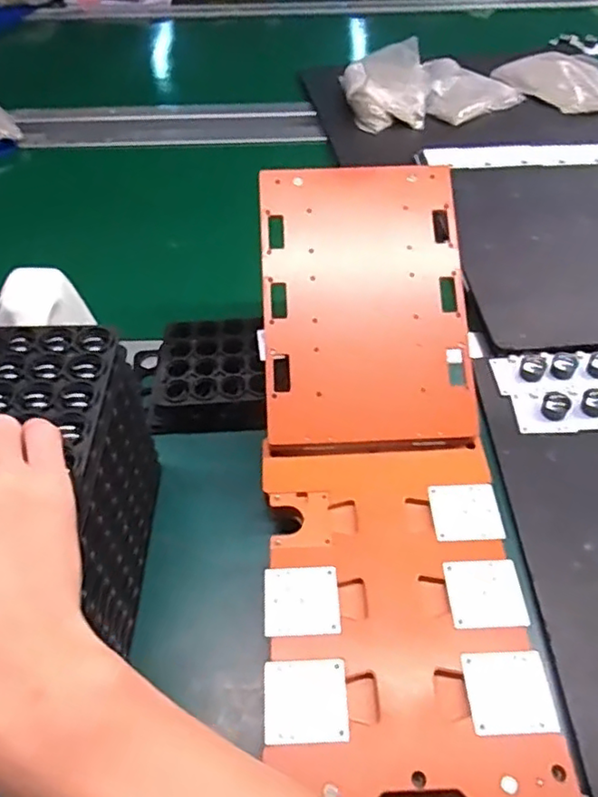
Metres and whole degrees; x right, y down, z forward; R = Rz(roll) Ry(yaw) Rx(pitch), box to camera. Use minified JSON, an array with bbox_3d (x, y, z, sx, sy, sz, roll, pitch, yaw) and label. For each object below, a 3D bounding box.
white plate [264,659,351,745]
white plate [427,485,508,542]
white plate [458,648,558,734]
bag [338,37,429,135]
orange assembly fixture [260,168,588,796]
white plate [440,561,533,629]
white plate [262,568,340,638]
[{"bbox_3d":[0.004,0.177,0.359,0.048,0.004,0.044,-1,50,0],"label":"white plate"},{"bbox_3d":[0.120,0.081,0.438,0.048,0.004,0.045,-1,50,1],"label":"white plate"},{"bbox_3d":[0.124,0.173,0.361,0.048,0.004,0.048,-1,50,1],"label":"white plate"},{"bbox_3d":[0.131,-0.448,0.887,0.124,0.051,0.140,-9,50,-7],"label":"bag"},{"bbox_3d":[0.056,0.025,0.447,0.162,0.072,0.444,-3,65,-1],"label":"orange assembly fixture"},{"bbox_3d":[0.121,0.127,0.400,0.047,0.004,0.047,-1,49,2],"label":"white plate"},{"bbox_3d":[0.002,0.131,0.397,0.047,0.004,0.045,-1,50,1],"label":"white plate"}]

